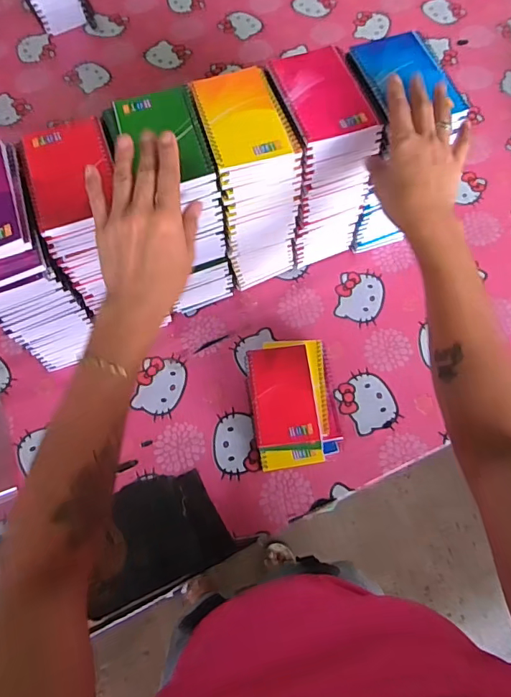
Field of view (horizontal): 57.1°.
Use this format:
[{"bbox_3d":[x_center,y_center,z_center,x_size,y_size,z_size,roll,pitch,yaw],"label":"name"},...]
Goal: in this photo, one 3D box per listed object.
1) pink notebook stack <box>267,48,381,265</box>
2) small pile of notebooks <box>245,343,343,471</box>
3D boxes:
[{"bbox_3d":[0.080,-0.228,0.623,0.091,0.257,0.124,-17,68,-5],"label":"pink notebook stack"},{"bbox_3d":[0.051,0.071,0.621,0.110,0.038,0.160,-6,67,-1],"label":"small pile of notebooks"}]

